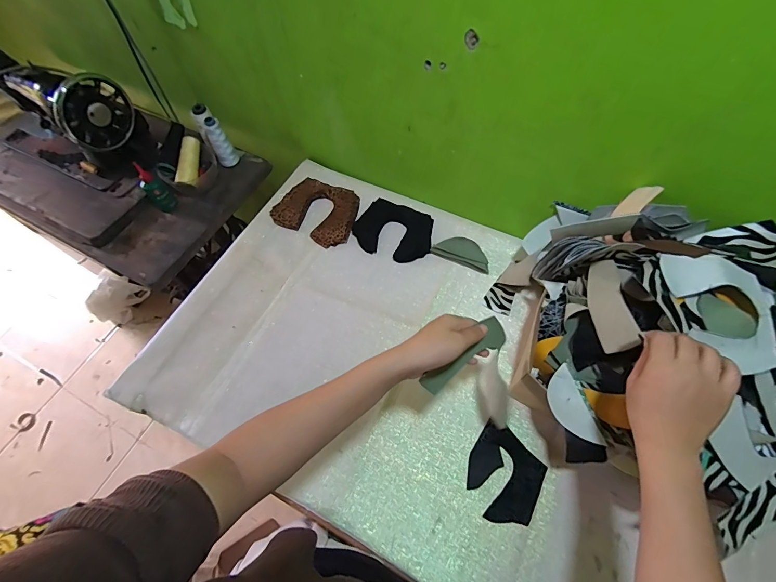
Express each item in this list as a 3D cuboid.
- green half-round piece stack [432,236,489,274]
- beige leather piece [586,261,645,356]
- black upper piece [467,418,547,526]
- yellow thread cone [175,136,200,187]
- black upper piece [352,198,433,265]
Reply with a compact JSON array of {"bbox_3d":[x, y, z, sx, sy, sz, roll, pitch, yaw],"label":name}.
[{"bbox_3d":[0.148,-0.078,0.723,0.112,0.006,0.058,23,67,14],"label":"green half-round piece stack"},{"bbox_3d":[0.293,0.019,0.490,0.048,0.010,0.120,-24,60,34],"label":"beige leather piece"},{"bbox_3d":[0.172,0.273,0.544,0.103,0.006,0.121,25,67,15],"label":"black upper piece"},{"bbox_3d":[-0.434,-0.285,0.808,0.038,0.039,0.111,7,87,7],"label":"yellow thread cone"},{"bbox_3d":[0.013,-0.124,0.758,0.160,0.009,0.122,23,73,14],"label":"black upper piece"}]

